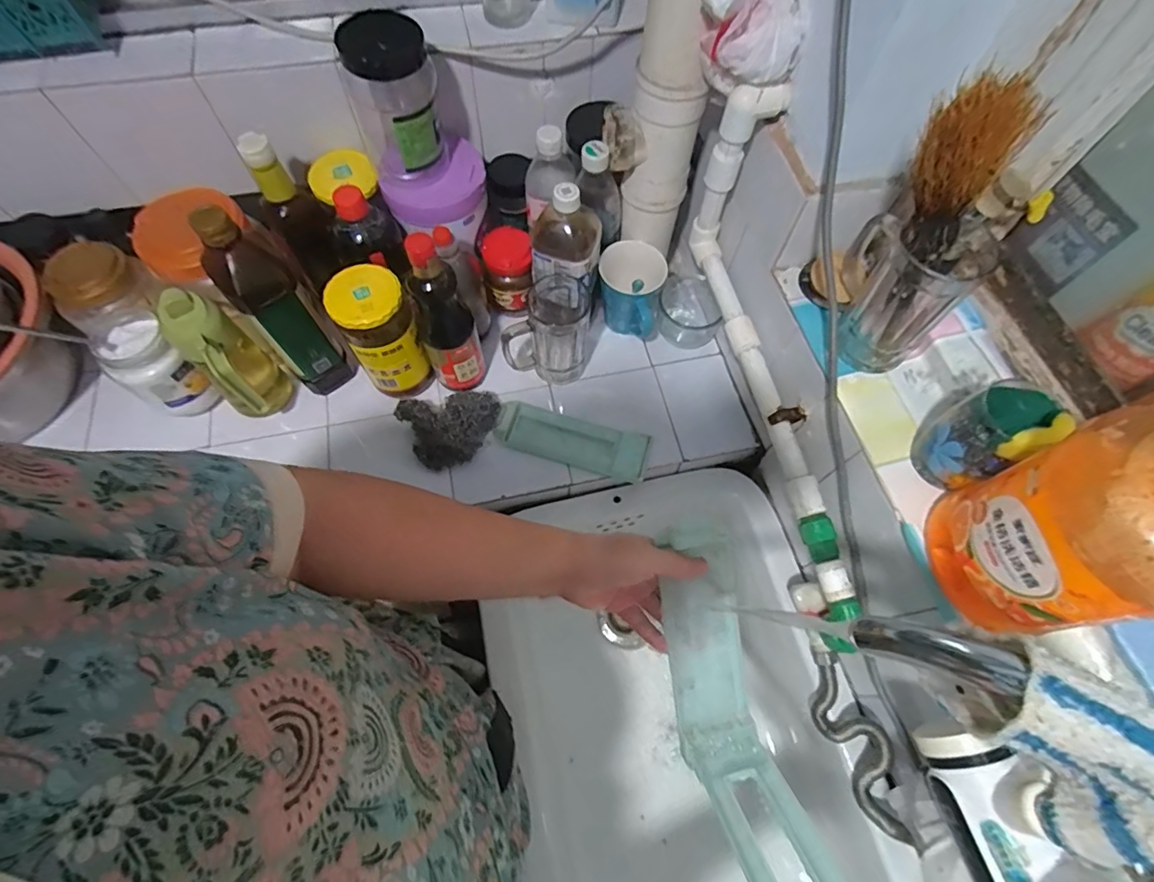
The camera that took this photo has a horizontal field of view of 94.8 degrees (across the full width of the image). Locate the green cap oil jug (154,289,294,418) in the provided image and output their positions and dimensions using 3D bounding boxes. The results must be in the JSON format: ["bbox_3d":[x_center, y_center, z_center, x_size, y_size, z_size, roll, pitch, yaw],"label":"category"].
[{"bbox_3d":[-0.412,-0.091,0.642,0.092,0.204,0.072,39,70,15],"label":"green cap oil jug"}]

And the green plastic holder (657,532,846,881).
[{"bbox_3d":[0.123,0.220,0.414,0.063,0.110,0.273,-10,58,-7],"label":"green plastic holder"}]

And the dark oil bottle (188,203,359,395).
[{"bbox_3d":[-0.350,-0.156,0.625,0.074,0.270,0.082,-34,71,-16],"label":"dark oil bottle"}]

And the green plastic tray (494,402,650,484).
[{"bbox_3d":[-0.006,-0.002,0.696,0.196,0.022,0.061,17,66,5],"label":"green plastic tray"}]

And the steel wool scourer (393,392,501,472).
[{"bbox_3d":[-0.158,-0.019,0.682,0.126,0.035,0.092,-16,67,-9],"label":"steel wool scourer"}]

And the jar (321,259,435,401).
[{"bbox_3d":[-0.239,-0.129,0.661,0.079,0.167,0.085,1,65,-2],"label":"jar"}]

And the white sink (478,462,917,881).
[{"bbox_3d":[0.109,0.358,0.677,0.396,0.212,0.586,-11,66,-7],"label":"white sink"}]

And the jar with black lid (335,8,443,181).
[{"bbox_3d":[-0.196,-0.377,0.588,0.089,0.146,0.084,-27,69,-13],"label":"jar with black lid"}]

